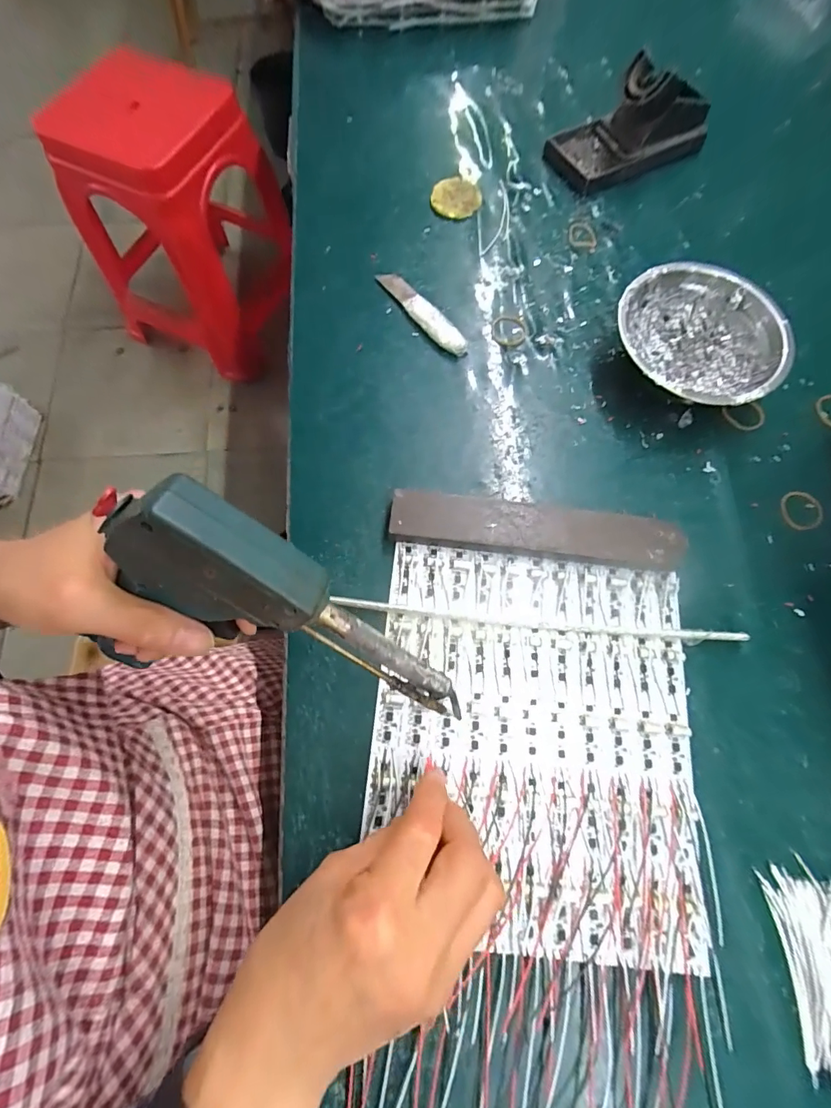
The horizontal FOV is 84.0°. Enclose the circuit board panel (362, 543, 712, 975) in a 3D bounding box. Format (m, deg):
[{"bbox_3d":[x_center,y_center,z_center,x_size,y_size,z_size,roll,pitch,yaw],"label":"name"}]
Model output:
[{"bbox_3d":[0.073,0.110,0.285,0.193,0.008,0.224,6,72,0],"label":"circuit board panel"}]

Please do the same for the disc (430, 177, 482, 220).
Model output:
[{"bbox_3d":[0.038,-0.326,0.424,0.043,0.013,0.038,15,72,3],"label":"disc"}]

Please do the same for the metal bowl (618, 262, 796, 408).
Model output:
[{"bbox_3d":[0.215,-0.161,0.359,0.122,0.040,0.126,1,72,-2],"label":"metal bowl"}]

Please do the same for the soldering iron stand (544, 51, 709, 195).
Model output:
[{"bbox_3d":[0.204,-0.404,0.428,0.148,0.062,0.073,-28,75,-10],"label":"soldering iron stand"}]

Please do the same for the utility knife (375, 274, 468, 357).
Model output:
[{"bbox_3d":[0.006,-0.200,0.380,0.021,0.010,0.101,-36,76,-12],"label":"utility knife"}]

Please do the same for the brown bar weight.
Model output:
[{"bbox_3d":[0.083,-0.015,0.320,0.199,0.020,0.037,8,72,1],"label":"brown bar weight"}]

